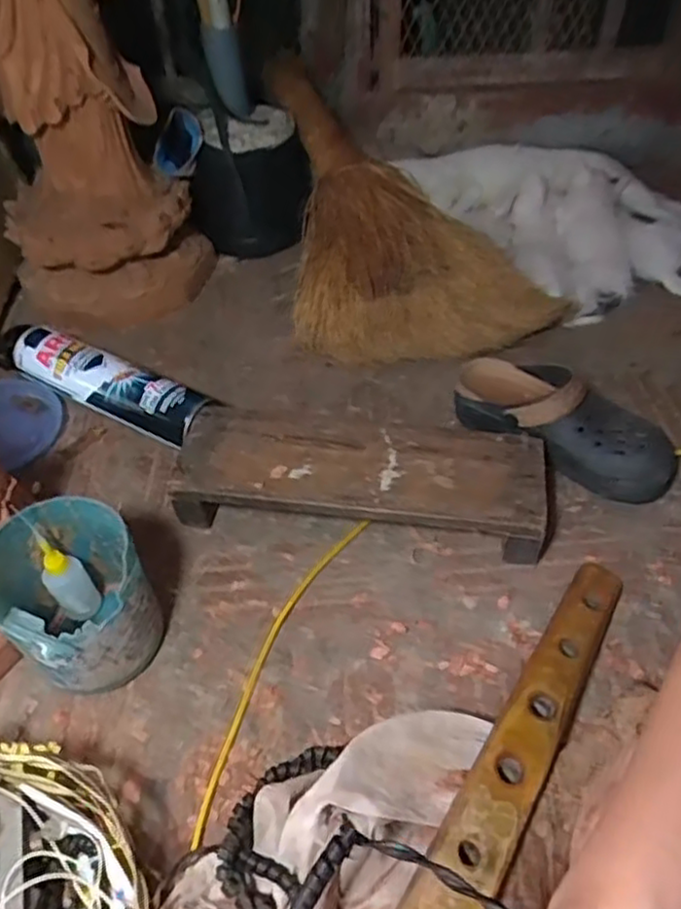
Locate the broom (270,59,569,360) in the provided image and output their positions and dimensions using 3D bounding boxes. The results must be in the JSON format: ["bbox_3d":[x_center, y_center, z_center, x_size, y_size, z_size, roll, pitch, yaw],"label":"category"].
[{"bbox_3d":[0.012,-0.269,0.839,0.249,0.041,0.468,-40,79,-9],"label":"broom"}]

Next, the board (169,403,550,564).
[{"bbox_3d":[0.019,0.028,0.649,0.334,0.067,0.112,6,48,8],"label":"board"}]

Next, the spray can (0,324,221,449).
[{"bbox_3d":[-0.265,-0.084,0.738,0.292,0.050,0.055,21,52,21],"label":"spray can"}]

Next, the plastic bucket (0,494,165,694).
[{"bbox_3d":[-0.207,0.112,0.538,0.104,0.116,0.114,-1,47,1],"label":"plastic bucket"}]

